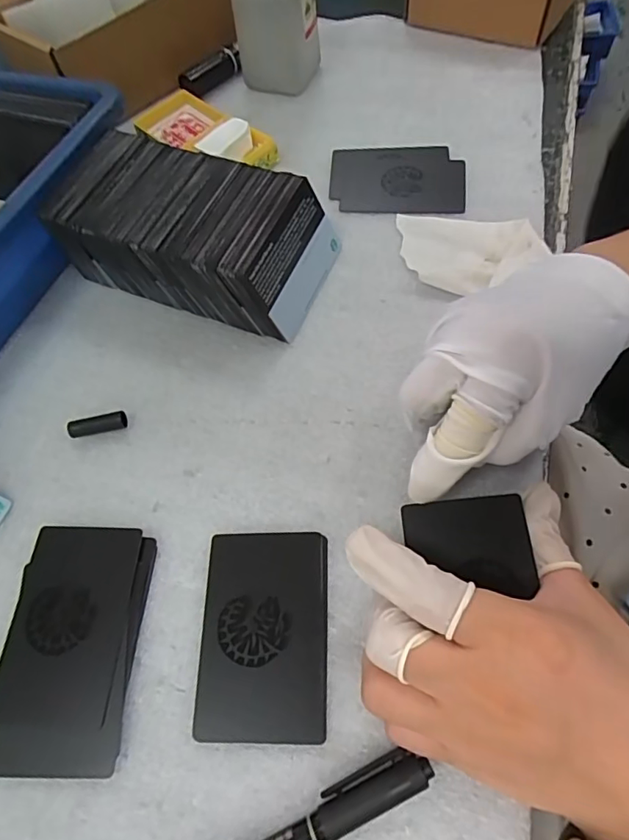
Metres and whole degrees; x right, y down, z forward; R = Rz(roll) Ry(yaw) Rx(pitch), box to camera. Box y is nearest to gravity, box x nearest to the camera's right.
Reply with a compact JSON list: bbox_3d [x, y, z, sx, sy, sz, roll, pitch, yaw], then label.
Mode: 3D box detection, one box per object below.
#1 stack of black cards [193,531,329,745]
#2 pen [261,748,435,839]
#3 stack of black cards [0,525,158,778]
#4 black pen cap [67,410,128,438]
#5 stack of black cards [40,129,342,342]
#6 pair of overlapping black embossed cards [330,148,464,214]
[{"bbox_3d":[-0.022,0.093,0.229,0.055,0.004,0.085,-1,62,4],"label":"stack of black cards"},{"bbox_3d":[-0.015,0.158,0.188,0.127,0.011,0.015,-25,63,-9],"label":"pen"},{"bbox_3d":[-0.109,0.099,0.231,0.058,0.007,0.101,0,62,4],"label":"stack of black cards"},{"bbox_3d":[-0.120,0.003,0.283,0.031,0.008,0.009,-10,61,-1],"label":"black pen cap"},{"bbox_3d":[-0.072,-0.115,0.317,0.155,0.052,0.085,18,64,13],"label":"stack of black cards"},{"bbox_3d":[0.059,-0.173,0.369,0.094,0.004,0.071,4,62,6],"label":"pair of overlapping black embossed cards"}]

